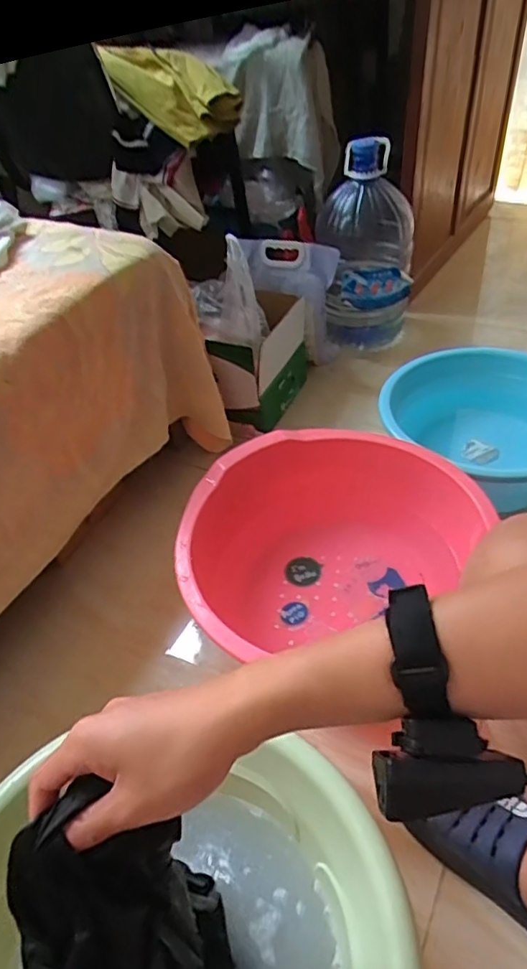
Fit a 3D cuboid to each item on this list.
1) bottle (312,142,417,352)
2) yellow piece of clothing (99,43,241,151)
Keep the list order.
[{"bbox_3d":[0.255,-0.568,1.413,0.237,0.450,0.200,1,44,9],"label":"bottle"},{"bbox_3d":[-0.190,-0.843,1.209,0.261,0.160,0.150,-6,44,2],"label":"yellow piece of clothing"}]

